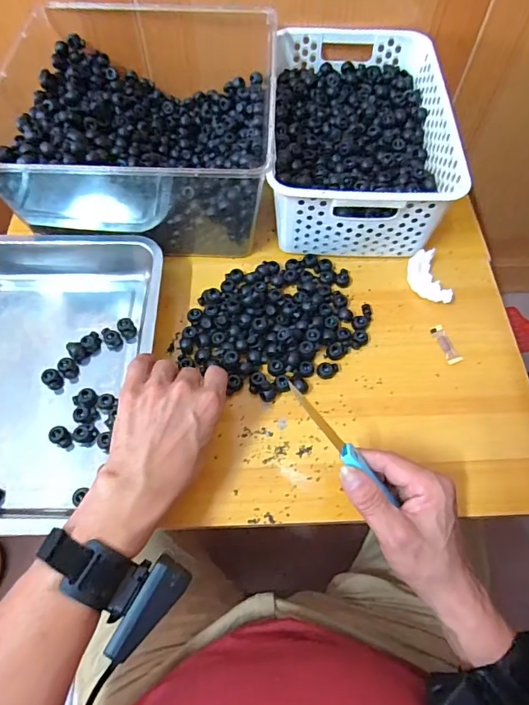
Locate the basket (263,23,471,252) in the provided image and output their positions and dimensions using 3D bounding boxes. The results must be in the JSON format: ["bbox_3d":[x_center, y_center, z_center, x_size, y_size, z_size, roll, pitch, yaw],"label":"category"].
[{"bbox_3d":[0.113,-0.266,0.569,0.201,0.092,0.303,3,62,1],"label":"basket"}]

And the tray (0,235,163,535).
[{"bbox_3d":[-0.232,0.012,0.469,0.241,0.060,0.323,0,62,0],"label":"tray"}]

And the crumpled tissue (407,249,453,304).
[{"bbox_3d":[0.187,-0.083,0.526,0.032,0.024,0.066,-16,63,-9],"label":"crumpled tissue"}]

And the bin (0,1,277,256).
[{"bbox_3d":[-0.141,-0.276,0.564,0.287,0.123,0.310,2,62,1],"label":"bin"}]

